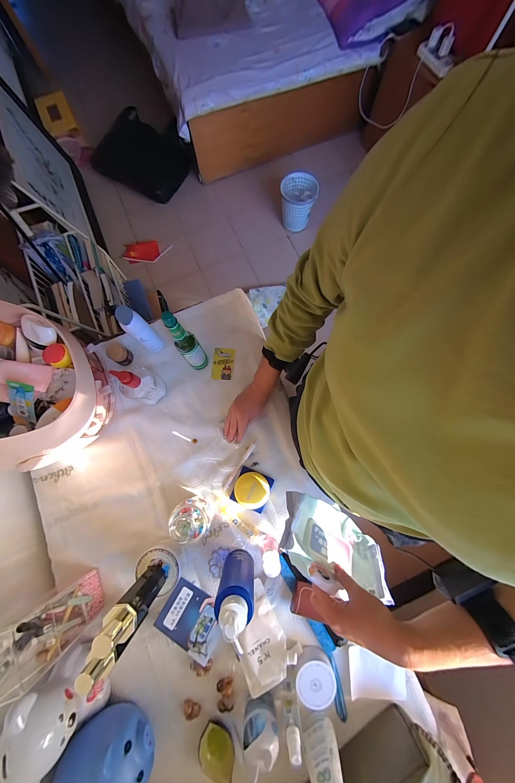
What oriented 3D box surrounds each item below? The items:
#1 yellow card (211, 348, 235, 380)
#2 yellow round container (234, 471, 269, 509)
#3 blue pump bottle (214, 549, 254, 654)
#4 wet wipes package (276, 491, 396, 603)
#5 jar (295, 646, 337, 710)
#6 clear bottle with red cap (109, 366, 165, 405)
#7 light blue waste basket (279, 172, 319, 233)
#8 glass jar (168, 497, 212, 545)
[{"bbox_3d":[-0.088,-0.072,0.667,0.053,0.004,0.085,5,78,2],"label":"yellow card"},{"bbox_3d":[-0.012,0.225,0.592,0.077,0.025,0.075,0,78,1],"label":"yellow round container"},{"bbox_3d":[-0.038,0.358,0.474,0.066,0.204,0.059,20,79,5],"label":"blue pump bottle"},{"bbox_3d":[0.126,0.251,0.435,0.190,0.127,0.030,29,122,-15],"label":"wet wipes package"},{"bbox_3d":[0.112,0.561,0.510,0.074,0.035,0.077,0,78,1],"label":"jar"},{"bbox_3d":[-0.264,-0.017,0.580,0.070,0.146,0.075,0,78,1],"label":"clear bottle with red cap"},{"bbox_3d":[0.237,-1.116,1.534,0.211,0.214,0.189,5,78,2],"label":"light blue waste basket"},{"bbox_3d":[-0.136,0.264,0.543,0.073,0.106,0.062,35,81,8],"label":"glass jar"}]

